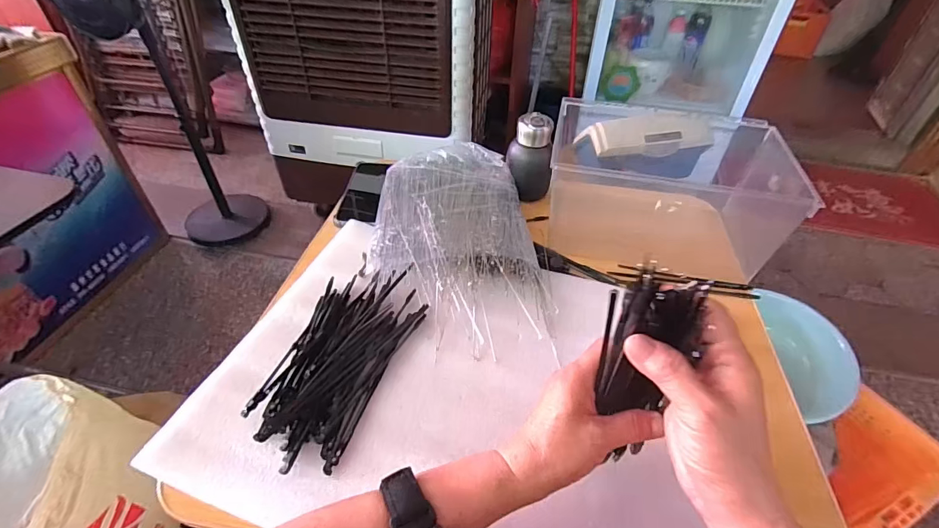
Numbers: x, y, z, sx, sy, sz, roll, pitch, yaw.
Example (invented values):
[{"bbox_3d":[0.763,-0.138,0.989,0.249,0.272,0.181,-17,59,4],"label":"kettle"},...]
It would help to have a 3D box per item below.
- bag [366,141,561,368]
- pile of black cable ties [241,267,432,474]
[{"bbox_3d":[-0.015,-0.038,0.576,0.223,0.049,0.328,2,46,-2],"label":"bag"},{"bbox_3d":[-0.138,0.091,0.470,0.118,0.017,0.226,17,47,13],"label":"pile of black cable ties"}]

